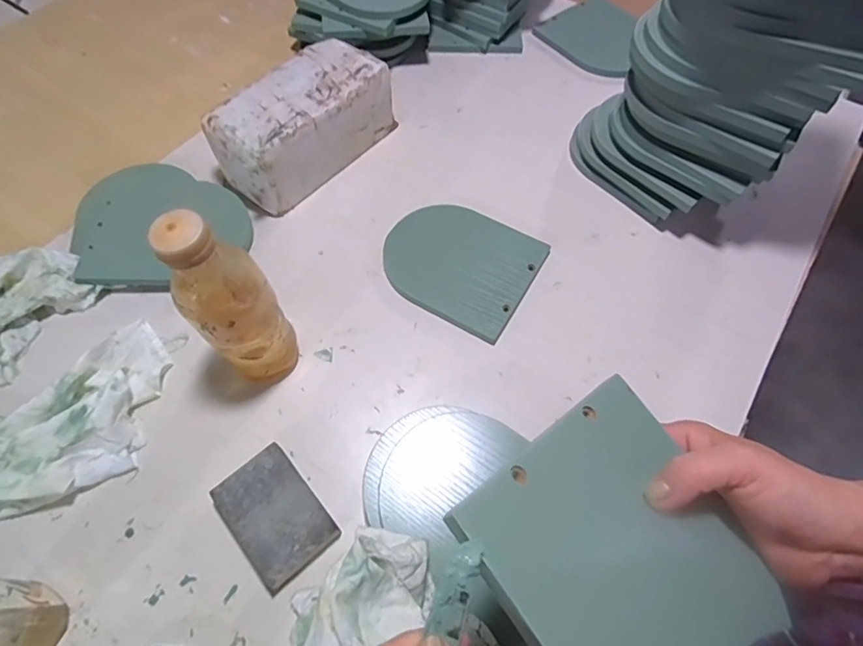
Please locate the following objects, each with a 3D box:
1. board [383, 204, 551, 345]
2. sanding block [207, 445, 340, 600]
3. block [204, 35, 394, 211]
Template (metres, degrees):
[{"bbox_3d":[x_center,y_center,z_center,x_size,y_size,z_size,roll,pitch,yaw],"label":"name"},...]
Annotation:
[{"bbox_3d":[0.030,-0.071,0.566,0.168,0.014,0.145,28,65,13],"label":"board"},{"bbox_3d":[-0.134,0.167,0.427,0.070,0.027,0.100,-37,68,-18],"label":"sanding block"},{"bbox_3d":[-0.151,-0.239,0.606,0.102,0.102,0.225,40,69,18],"label":"block"}]

